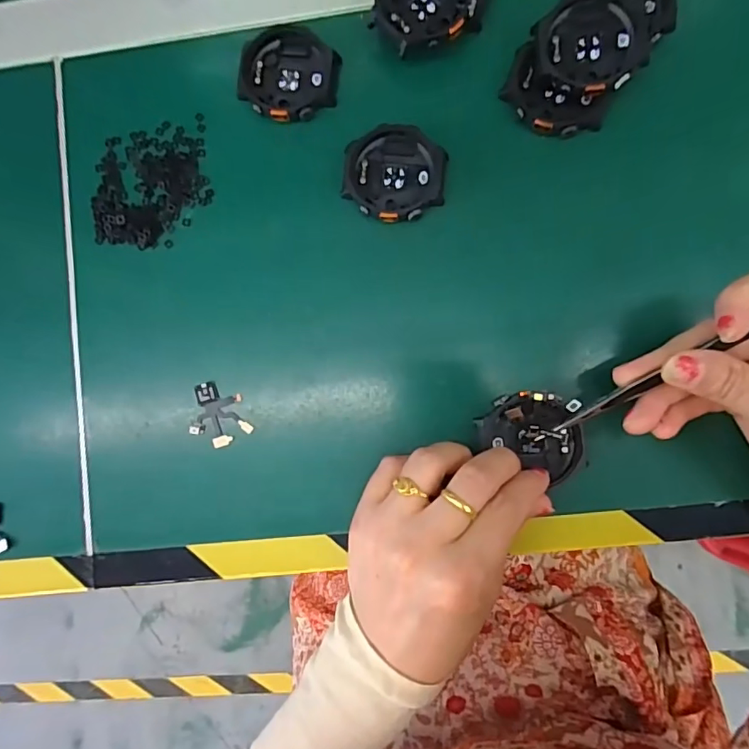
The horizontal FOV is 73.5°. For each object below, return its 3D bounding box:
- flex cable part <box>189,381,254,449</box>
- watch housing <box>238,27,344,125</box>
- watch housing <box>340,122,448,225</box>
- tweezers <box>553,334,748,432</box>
[{"bbox_3d":[-0.083,0.022,0.271,0.032,0.004,0.034,4,87,4],"label":"flex cable part"},{"bbox_3d":[-0.047,-0.164,0.275,0.053,0.009,0.049,5,88,4],"label":"watch housing"},{"bbox_3d":[0.011,-0.107,0.268,0.053,0.008,0.050,4,87,4],"label":"watch housing"},{"bbox_3d":[0.136,-0.004,0.220,0.125,0.007,0.008,-35,85,26],"label":"tweezers"}]

